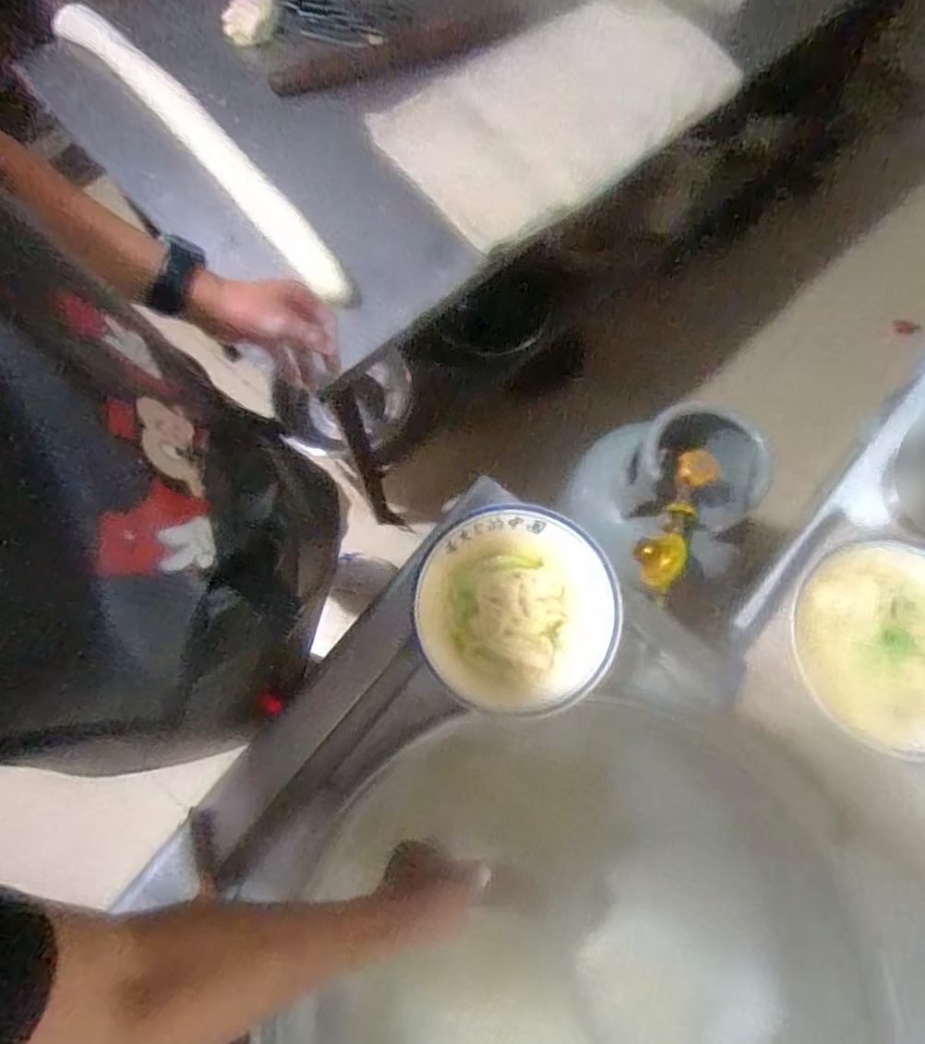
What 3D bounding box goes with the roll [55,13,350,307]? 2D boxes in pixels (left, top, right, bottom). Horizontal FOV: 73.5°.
[{"bbox_3d":[-0.347,-0.505,0.841,0.067,0.041,0.596,-42,79,-13],"label":"roll"}]

